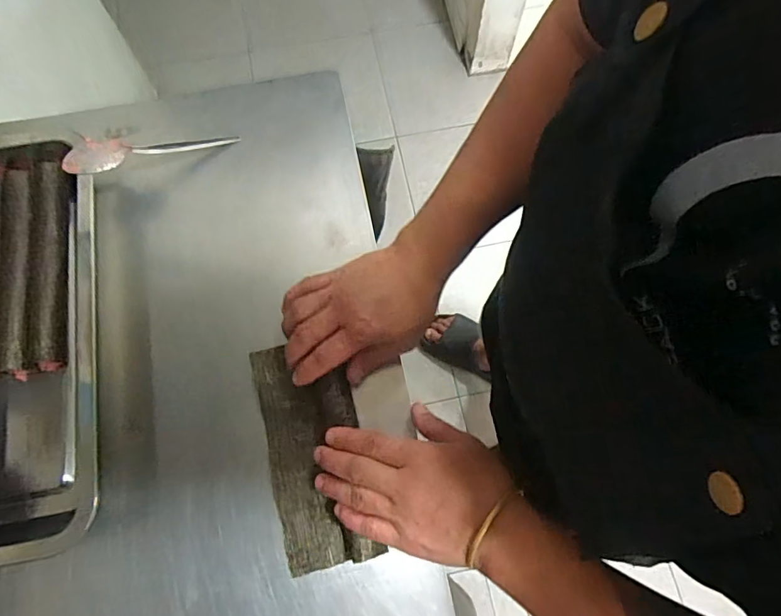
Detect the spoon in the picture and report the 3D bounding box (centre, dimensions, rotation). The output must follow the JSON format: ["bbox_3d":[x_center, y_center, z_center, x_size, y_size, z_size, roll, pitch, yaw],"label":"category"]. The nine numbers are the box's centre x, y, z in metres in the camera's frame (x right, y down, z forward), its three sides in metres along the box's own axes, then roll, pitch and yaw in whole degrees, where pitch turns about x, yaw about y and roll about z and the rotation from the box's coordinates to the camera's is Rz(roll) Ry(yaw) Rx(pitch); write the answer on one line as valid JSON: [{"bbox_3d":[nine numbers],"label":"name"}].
[{"bbox_3d":[-0.241,-0.161,0.511,0.167,0.019,0.029,-19,72,-32],"label":"spoon"}]

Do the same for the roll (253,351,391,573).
[{"bbox_3d":[-0.070,0.127,0.450,0.085,0.029,0.198,-13,74,-5],"label":"roll"}]

